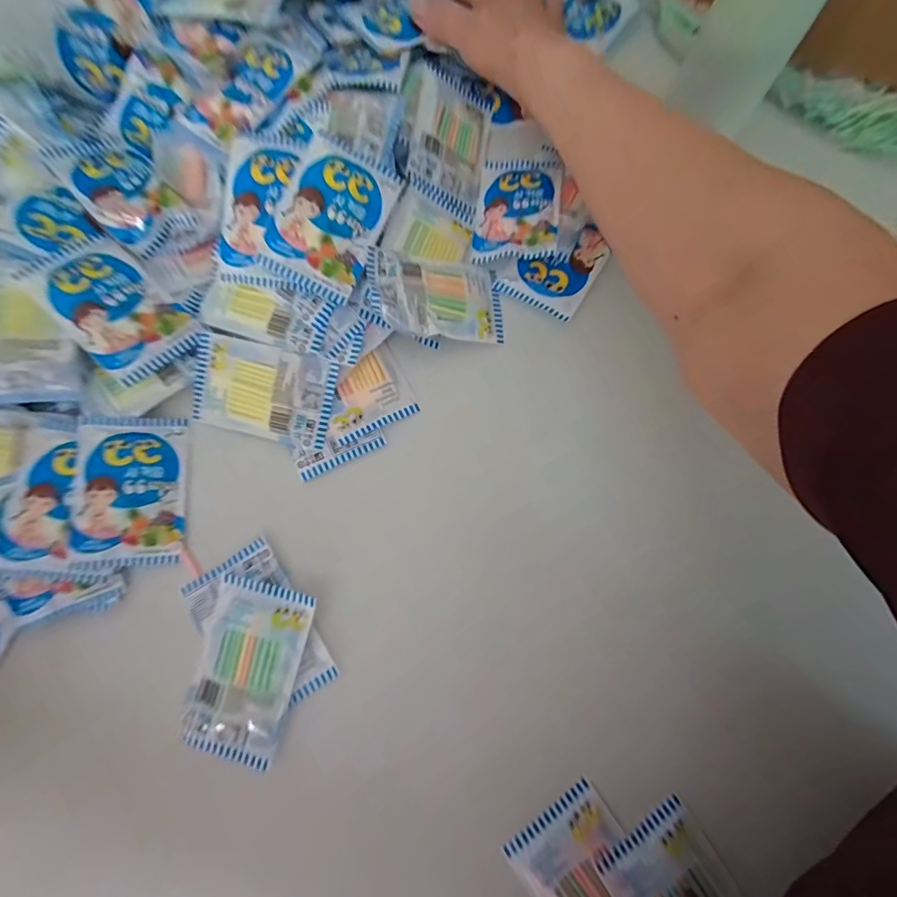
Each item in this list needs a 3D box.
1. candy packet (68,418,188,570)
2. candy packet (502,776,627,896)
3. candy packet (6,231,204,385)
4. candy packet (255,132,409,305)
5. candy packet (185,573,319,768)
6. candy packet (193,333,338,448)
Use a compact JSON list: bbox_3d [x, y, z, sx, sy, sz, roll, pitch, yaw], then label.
[{"bbox_3d":[-0.218,0.028,0.304,0.065,0.009,0.101,-3,77,-17],"label":"candy packet"},{"bbox_3d":[0.088,0.259,0.257,0.062,0.010,0.100,-34,80,-6],"label":"candy packet"},{"bbox_3d":[-0.229,-0.099,0.304,0.097,0.011,0.064,46,64,-3],"label":"candy packet"},{"bbox_3d":[-0.082,-0.159,0.304,0.070,0.009,0.099,23,86,-13],"label":"candy packet"},{"bbox_3d":[-0.128,0.139,0.282,0.065,0.012,0.101,12,79,4],"label":"candy packet"},{"bbox_3d":[-0.133,-0.041,0.316,0.101,0.008,0.062,12,95,5],"label":"candy packet"}]

